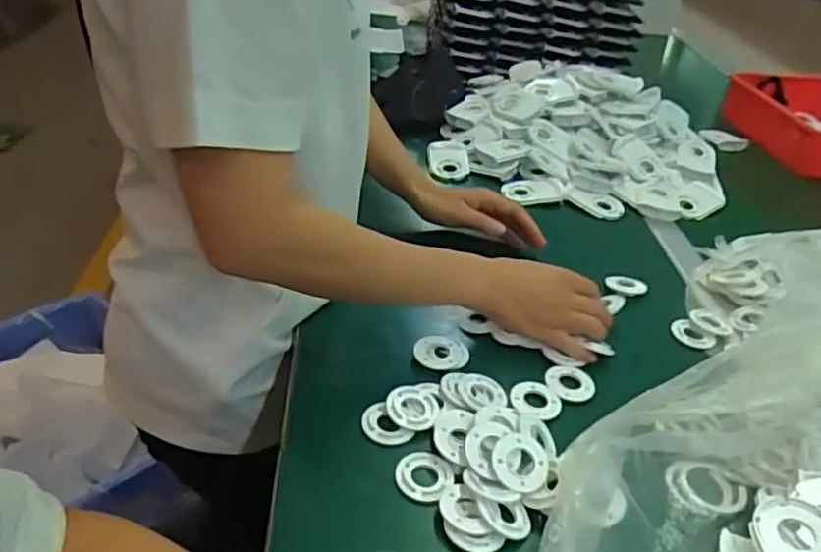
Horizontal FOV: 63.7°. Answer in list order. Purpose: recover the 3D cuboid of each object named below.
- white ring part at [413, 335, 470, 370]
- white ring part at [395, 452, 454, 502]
[{"bbox_3d":[0.029,0.073,0.629,0.051,0.010,0.041,16,36,11],"label":"white ring part"},{"bbox_3d":[0.011,0.154,0.512,0.043,0.004,0.044,5,35,-4],"label":"white ring part"}]

